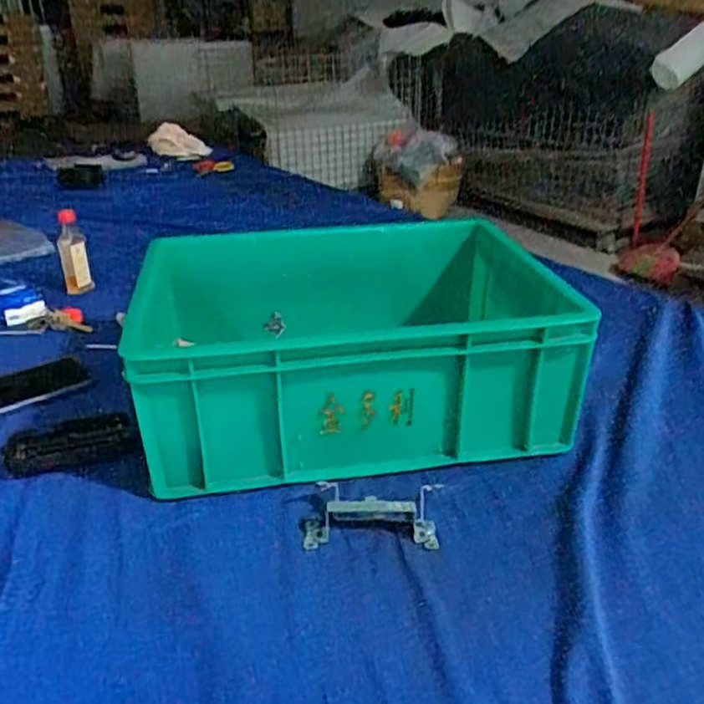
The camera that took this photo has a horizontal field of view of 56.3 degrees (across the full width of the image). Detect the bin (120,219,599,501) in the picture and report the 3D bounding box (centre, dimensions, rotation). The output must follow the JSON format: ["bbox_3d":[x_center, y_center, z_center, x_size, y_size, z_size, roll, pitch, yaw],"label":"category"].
[{"bbox_3d":[0.004,-0.019,0.698,0.403,0.144,0.306,-5,27,-9],"label":"bin"}]

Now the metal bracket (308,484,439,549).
[{"bbox_3d":[0.016,0.132,0.532,0.110,0.028,0.051,-2,27,-3],"label":"metal bracket"}]

